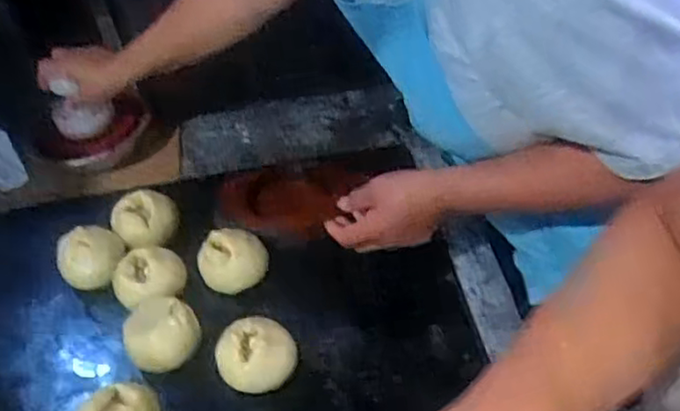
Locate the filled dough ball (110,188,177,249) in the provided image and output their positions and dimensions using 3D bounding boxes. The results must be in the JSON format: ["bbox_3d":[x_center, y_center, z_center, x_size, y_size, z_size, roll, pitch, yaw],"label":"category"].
[{"bbox_3d":[-0.240,0.027,0.835,0.080,0.067,0.064,-20,45,-14],"label":"filled dough ball"}]

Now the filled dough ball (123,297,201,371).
[{"bbox_3d":[-0.184,0.139,0.710,0.071,0.059,0.070,-3,43,3],"label":"filled dough ball"}]

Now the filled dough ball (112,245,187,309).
[{"bbox_3d":[-0.214,0.089,0.765,0.081,0.056,0.072,-23,46,-17],"label":"filled dough ball"}]

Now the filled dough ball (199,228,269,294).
[{"bbox_3d":[-0.124,0.062,0.767,0.077,0.049,0.065,-11,44,-8],"label":"filled dough ball"}]

